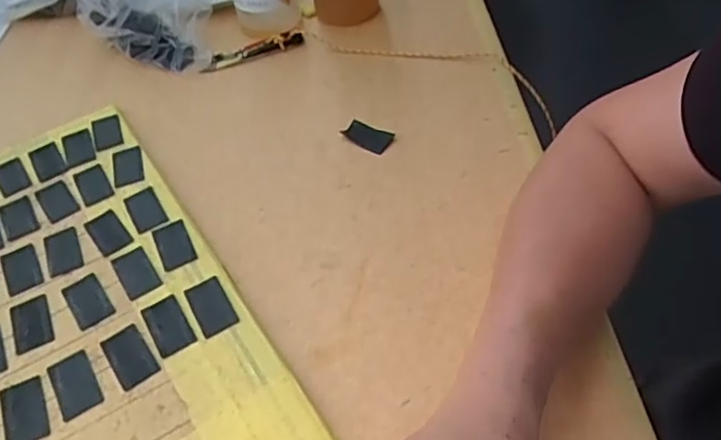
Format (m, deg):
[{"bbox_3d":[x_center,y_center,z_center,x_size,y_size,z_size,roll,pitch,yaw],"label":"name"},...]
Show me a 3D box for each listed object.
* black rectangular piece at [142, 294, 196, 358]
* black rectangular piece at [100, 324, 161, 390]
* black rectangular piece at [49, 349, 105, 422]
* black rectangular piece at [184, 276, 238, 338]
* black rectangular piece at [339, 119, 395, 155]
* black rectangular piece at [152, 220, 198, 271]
[{"bbox_3d":[-0.122,0.065,0.387,0.022,0.004,0.042,-27,50,-18],"label":"black rectangular piece"},{"bbox_3d":[-0.142,0.083,0.376,0.023,0.004,0.042,-31,52,-21],"label":"black rectangular piece"},{"bbox_3d":[-0.171,0.097,0.366,0.023,0.004,0.042,-28,51,-19],"label":"black rectangular piece"},{"bbox_3d":[-0.096,0.055,0.393,0.023,0.004,0.042,-25,50,-16],"label":"black rectangular piece"},{"bbox_3d":[0.007,-0.069,0.504,0.042,0.006,0.025,30,64,26],"label":"black rectangular piece"},{"bbox_3d":[-0.132,0.017,0.434,0.024,0.004,0.042,-24,49,-11],"label":"black rectangular piece"}]

